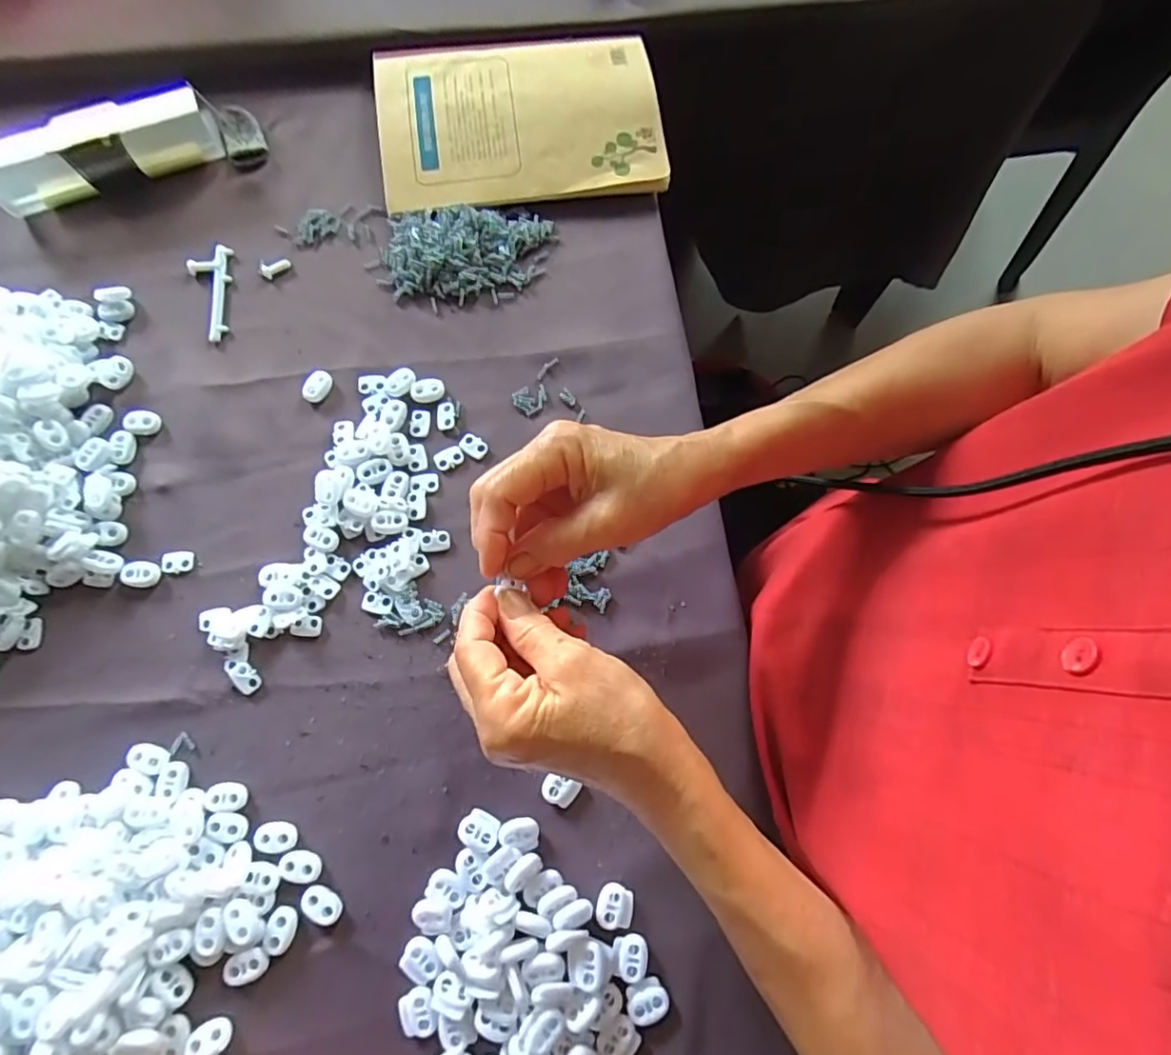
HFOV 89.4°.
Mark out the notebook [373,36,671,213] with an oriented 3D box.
[{"bbox_3d":[-0.050,-0.305,0.438,0.204,0.014,0.135,-7,76,-2],"label":"notebook"}]

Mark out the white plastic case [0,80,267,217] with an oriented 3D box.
[{"bbox_3d":[-0.331,-0.274,0.424,0.178,0.034,0.043,-18,77,-5],"label":"white plastic case"}]

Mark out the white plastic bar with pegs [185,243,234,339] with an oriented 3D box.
[{"bbox_3d":[-0.262,-0.164,0.412,0.029,0.006,0.073,-5,76,-2],"label":"white plastic bar with pegs"}]

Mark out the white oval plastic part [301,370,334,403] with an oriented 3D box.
[{"bbox_3d":[-0.179,-0.095,0.395,0.017,0.006,0.023,34,78,8],"label":"white oval plastic part"}]

